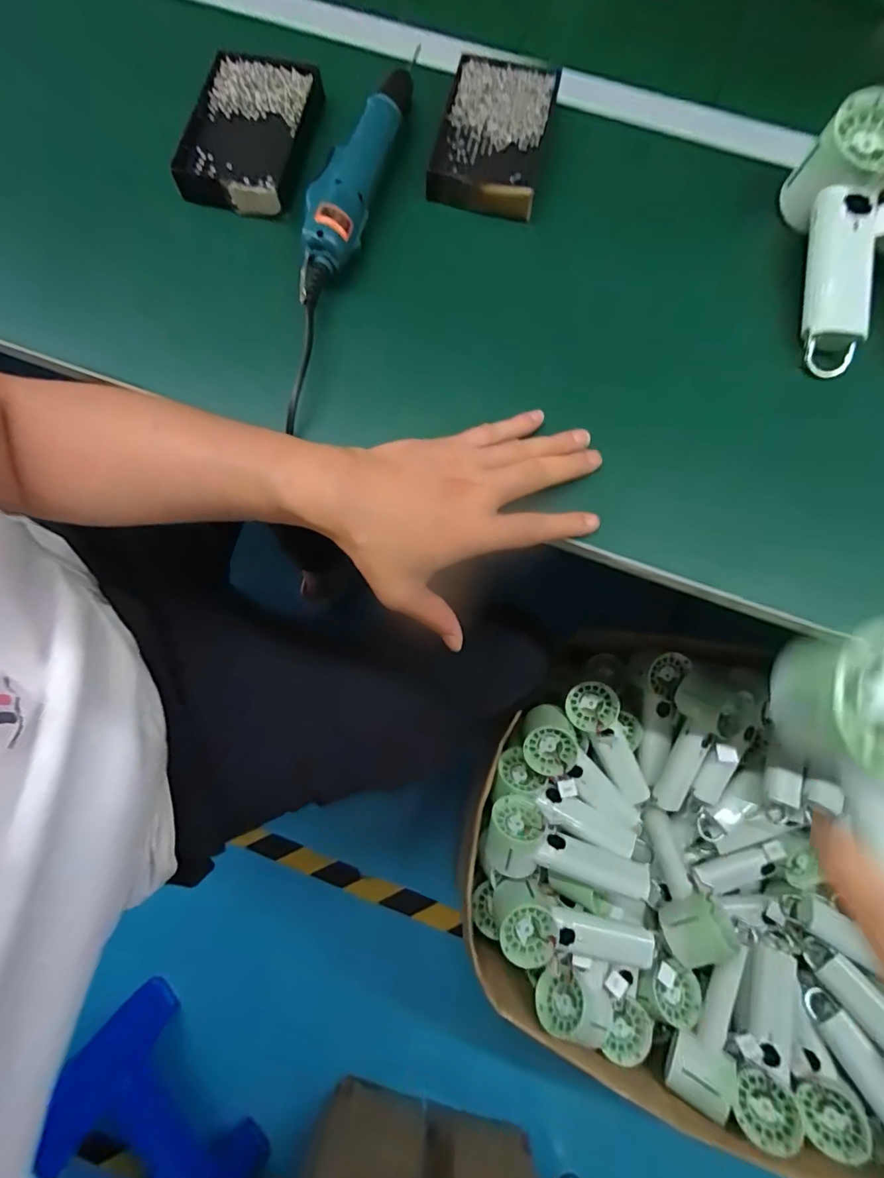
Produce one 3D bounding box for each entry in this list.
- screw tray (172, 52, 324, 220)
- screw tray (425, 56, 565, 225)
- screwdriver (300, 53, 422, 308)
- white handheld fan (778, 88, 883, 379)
[{"bbox_3d":[-0.159,-0.384,0.403,0.095,0.023,0.141,13,77,3],"label":"screw tray"},{"bbox_3d":[0.043,-0.386,0.408,0.089,0.026,0.137,12,77,3],"label":"screw tray"},{"bbox_3d":[-0.070,-0.322,0.373,0.038,0.030,0.221,17,77,4],"label":"screwdriver"},{"bbox_3d":[0.306,-0.261,0.358,0.067,0.064,0.185,5,76,1],"label":"white handheld fan"}]

